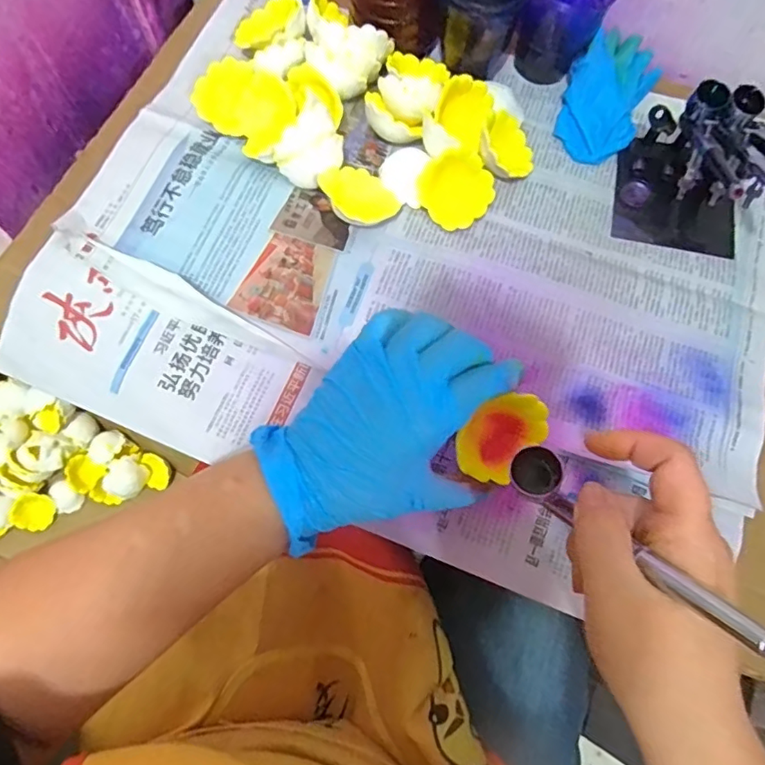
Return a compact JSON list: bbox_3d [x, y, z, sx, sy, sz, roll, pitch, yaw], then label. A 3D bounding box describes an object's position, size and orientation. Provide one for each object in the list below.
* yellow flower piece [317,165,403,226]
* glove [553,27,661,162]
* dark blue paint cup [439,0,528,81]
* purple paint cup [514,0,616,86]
[{"bbox_3d":[-0.020,-0.146,0.430,0.059,0.016,0.059,-28,78,-36],"label":"yellow flower piece"},{"bbox_3d":[0.198,-0.255,0.471,0.069,0.040,0.129,25,71,6],"label":"glove"},{"bbox_3d":[0.082,-0.310,0.455,0.068,0.078,0.067,1,70,-2],"label":"dark blue paint cup"},{"bbox_3d":[0.158,-0.314,0.475,0.066,0.072,0.080,25,71,7],"label":"purple paint cup"}]

